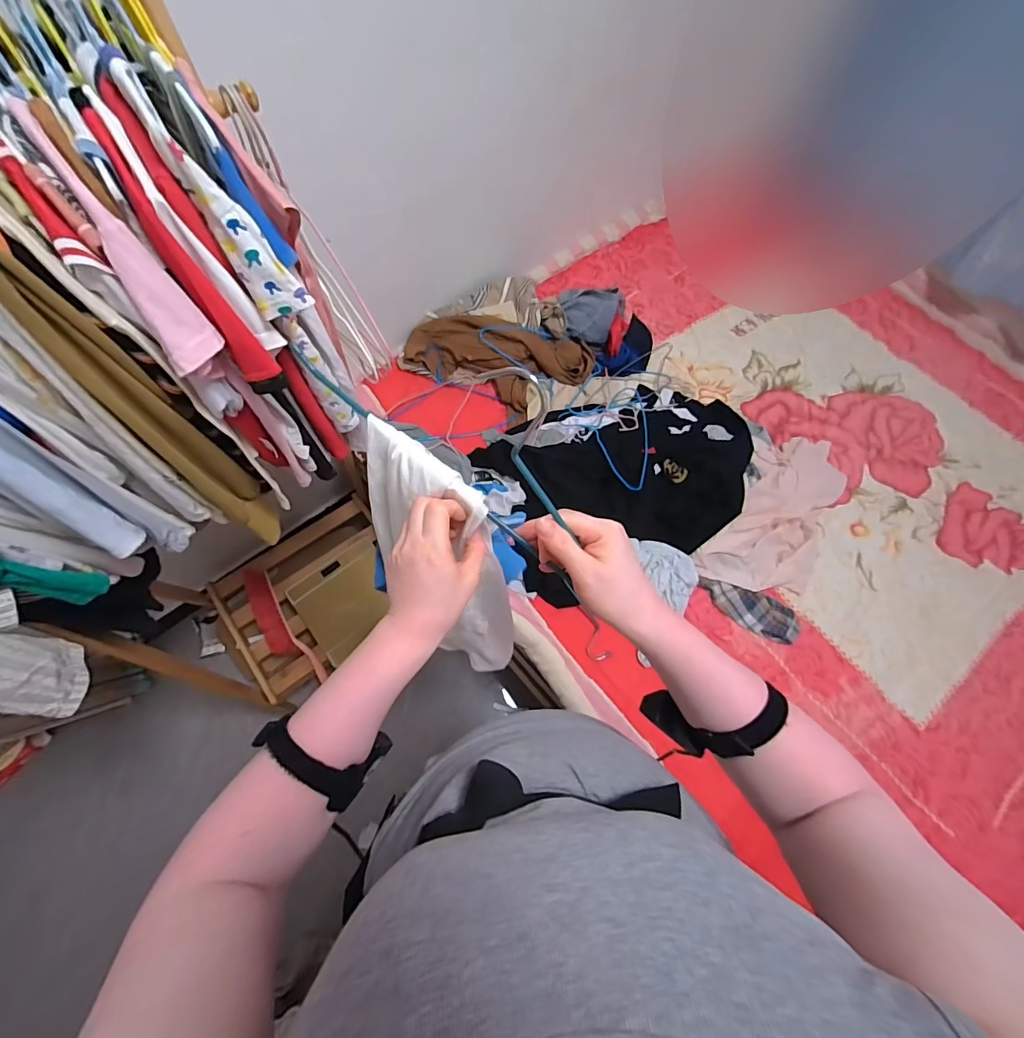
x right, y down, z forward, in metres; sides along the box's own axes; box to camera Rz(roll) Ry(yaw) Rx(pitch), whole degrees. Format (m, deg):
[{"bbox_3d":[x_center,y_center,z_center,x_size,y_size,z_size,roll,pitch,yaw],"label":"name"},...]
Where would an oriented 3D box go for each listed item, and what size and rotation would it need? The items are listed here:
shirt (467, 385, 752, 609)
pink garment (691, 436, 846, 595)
[{"bbox_3d":[0.304,-0.131,1.141,0.667,0.142,0.451,-21,69,-13],"label":"shirt"},{"bbox_3d":[0.696,-0.042,1.146,0.267,0.104,0.551,35,68,11],"label":"pink garment"}]

